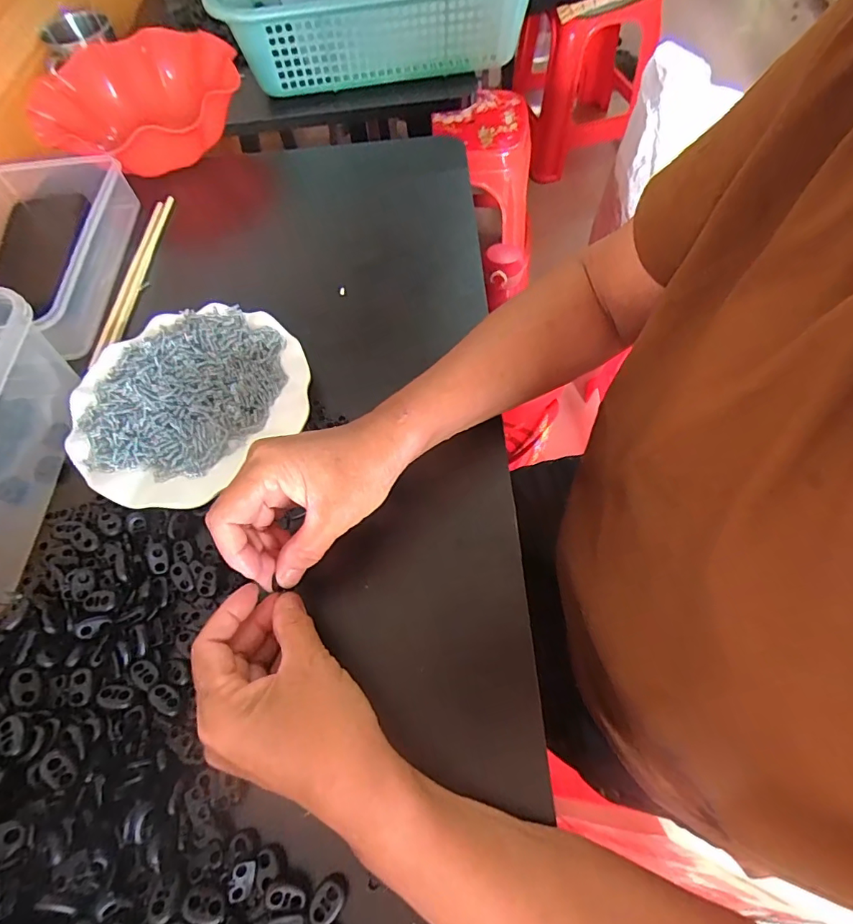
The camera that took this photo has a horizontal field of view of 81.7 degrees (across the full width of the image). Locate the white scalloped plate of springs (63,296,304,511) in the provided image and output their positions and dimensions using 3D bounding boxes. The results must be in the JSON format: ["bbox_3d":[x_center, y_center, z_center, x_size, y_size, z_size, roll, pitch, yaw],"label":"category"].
[{"bbox_3d":[-0.188,-0.051,0.398,0.178,0.030,0.169,-2,62,3],"label":"white scalloped plate of springs"}]

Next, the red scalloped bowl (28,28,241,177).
[{"bbox_3d":[-0.326,-0.409,0.570,0.227,0.068,0.223,-2,62,3],"label":"red scalloped bowl"}]

